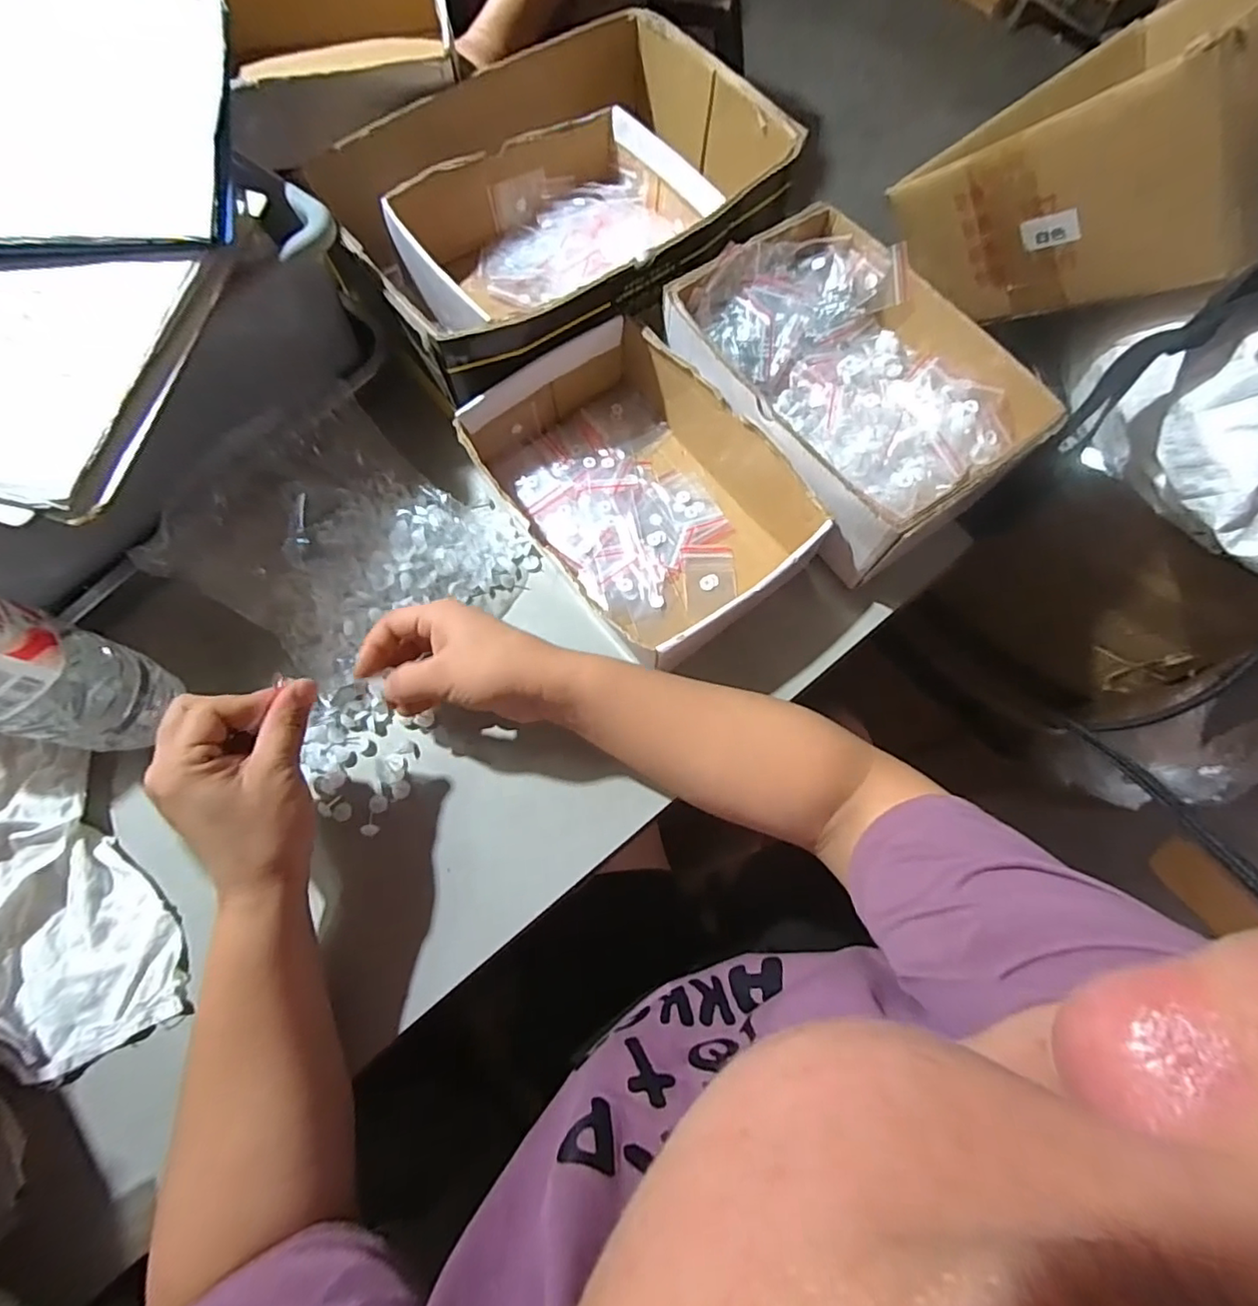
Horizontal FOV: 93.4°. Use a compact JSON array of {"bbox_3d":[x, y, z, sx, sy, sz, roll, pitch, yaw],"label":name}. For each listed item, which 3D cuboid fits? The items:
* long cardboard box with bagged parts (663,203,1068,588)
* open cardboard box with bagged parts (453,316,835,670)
[{"bbox_3d":[0.164,-0.201,0.451,0.176,0.069,0.257,-35,76,-11],"label":"long cardboard box with bagged parts"},{"bbox_3d":[0.004,-0.131,0.456,0.173,0.067,0.264,-39,77,-12],"label":"open cardboard box with bagged parts"}]

